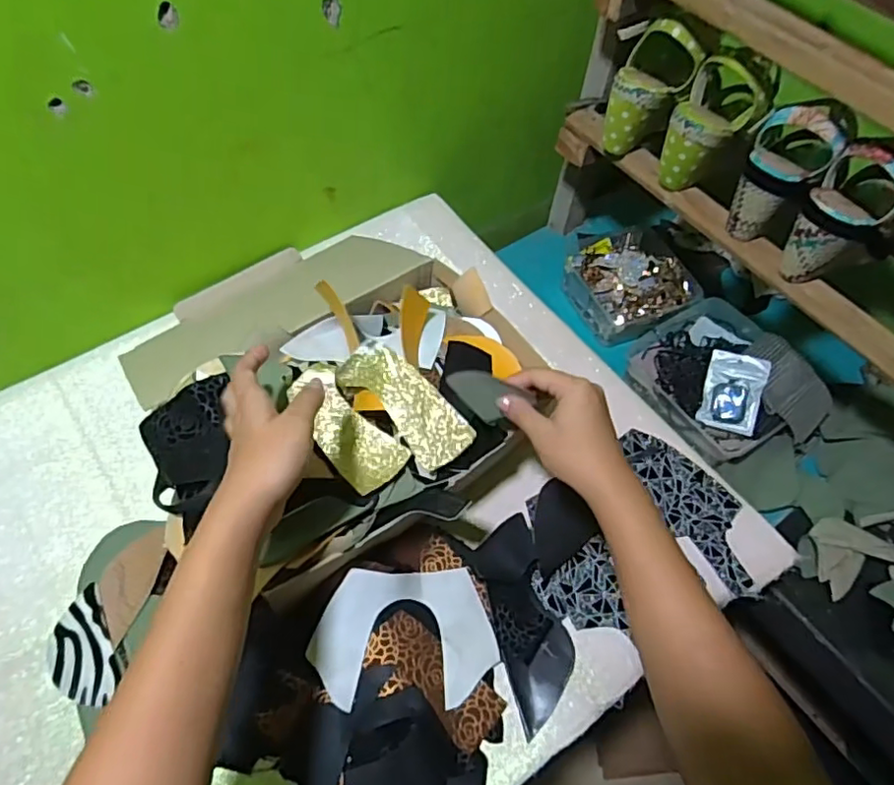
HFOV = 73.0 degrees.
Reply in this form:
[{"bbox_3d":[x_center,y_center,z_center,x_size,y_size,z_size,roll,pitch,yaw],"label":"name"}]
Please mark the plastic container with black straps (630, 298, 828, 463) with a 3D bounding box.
[{"bbox_3d":[0.376,-0.026,0.803,0.195,0.073,0.230,-28,64,-20],"label":"plastic container with black straps"}]

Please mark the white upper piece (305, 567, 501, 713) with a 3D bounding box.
[{"bbox_3d":[-0.035,0.213,0.525,0.161,0.045,0.114,2,60,-23],"label":"white upper piece"}]

